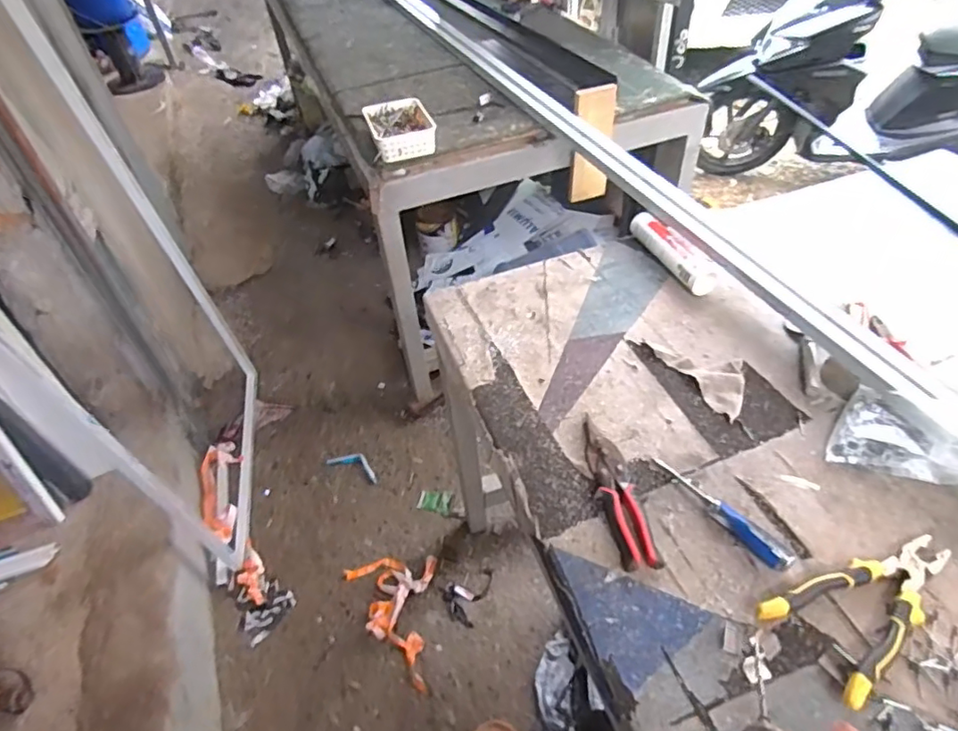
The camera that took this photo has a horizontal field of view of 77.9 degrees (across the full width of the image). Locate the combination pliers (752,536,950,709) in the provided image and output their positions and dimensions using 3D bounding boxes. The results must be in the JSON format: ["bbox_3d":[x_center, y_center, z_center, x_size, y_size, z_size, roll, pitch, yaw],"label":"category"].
[{"bbox_3d":[0.425,0.254,0.640,0.224,0.024,0.112,-25,48,-18],"label":"combination pliers"}]

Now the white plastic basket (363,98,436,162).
[{"bbox_3d":[-0.187,-0.565,1.412,0.150,0.060,0.194,-14,46,-7],"label":"white plastic basket"}]

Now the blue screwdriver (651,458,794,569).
[{"bbox_3d":[0.293,0.176,0.726,0.027,0.028,0.191,-29,49,-21],"label":"blue screwdriver"}]

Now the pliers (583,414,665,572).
[{"bbox_3d":[0.173,0.154,0.761,0.047,0.027,0.223,-10,45,-3],"label":"pliers"}]

